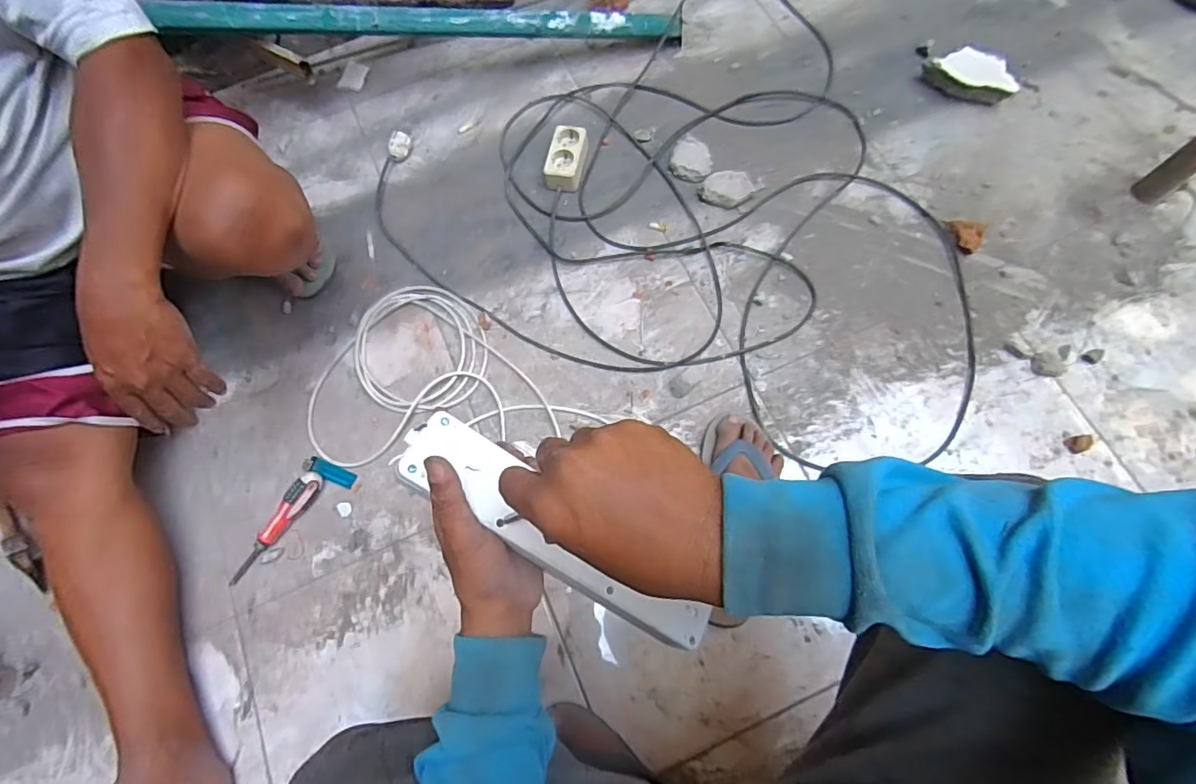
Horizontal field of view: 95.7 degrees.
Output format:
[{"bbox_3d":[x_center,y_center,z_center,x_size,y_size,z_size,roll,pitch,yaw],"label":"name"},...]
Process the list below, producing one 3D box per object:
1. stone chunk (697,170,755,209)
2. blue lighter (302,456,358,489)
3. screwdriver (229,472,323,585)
[{"bbox_3d":[0.213,-0.338,0.897,0.082,0.022,0.062,21,73,9],"label":"stone chunk"},{"bbox_3d":[-0.389,0.116,0.786,0.081,0.012,0.023,21,73,9],"label":"blue lighter"},{"bbox_3d":[-0.450,0.188,0.749,0.034,0.036,0.174,35,76,13],"label":"screwdriver"}]

